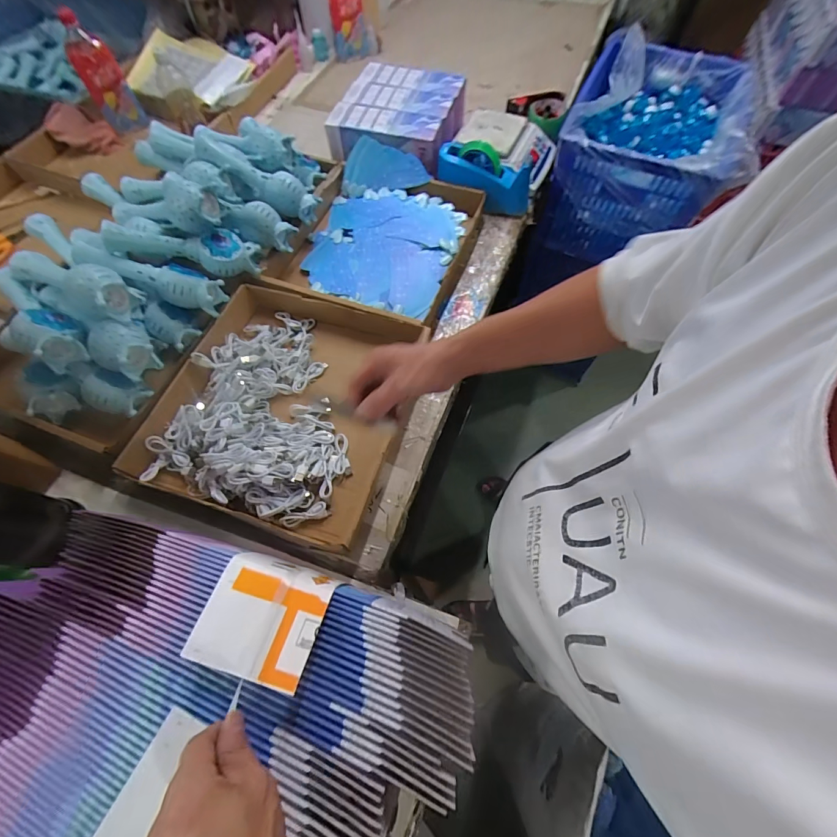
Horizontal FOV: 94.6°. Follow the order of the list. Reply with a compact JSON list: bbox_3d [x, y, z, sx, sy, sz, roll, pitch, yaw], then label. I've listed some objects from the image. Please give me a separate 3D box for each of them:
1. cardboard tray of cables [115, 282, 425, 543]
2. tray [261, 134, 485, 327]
[{"bbox_3d":[-0.213,-0.030,0.638,0.380,0.073,0.394,15,65,7],"label":"cardboard tray of cables"},{"bbox_3d":[-0.078,-0.368,0.781,0.354,0.074,0.392,22,66,10],"label":"tray"}]

